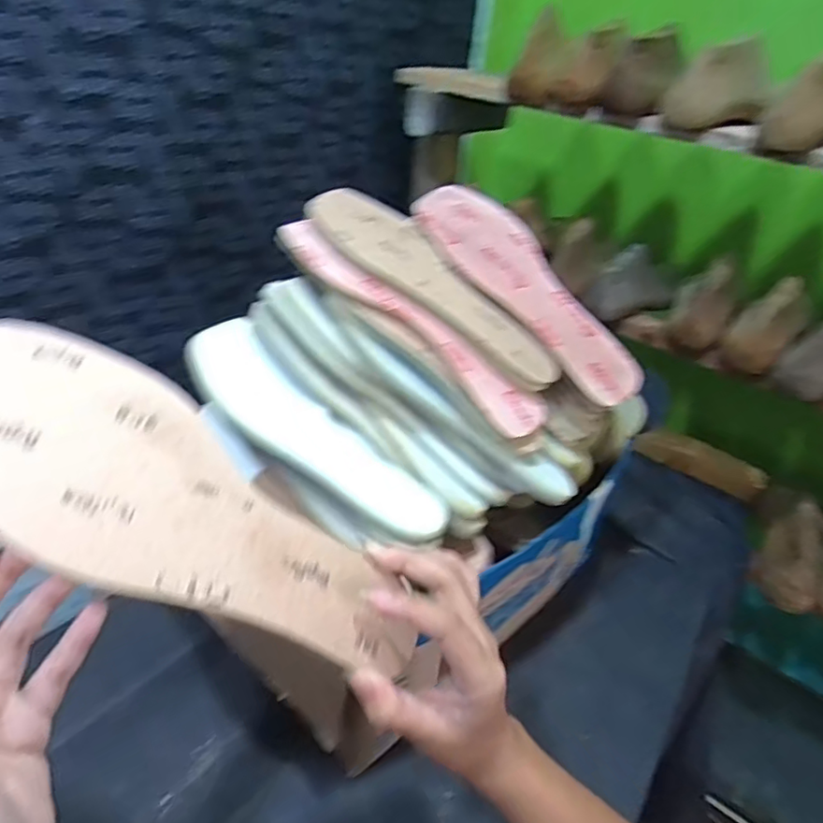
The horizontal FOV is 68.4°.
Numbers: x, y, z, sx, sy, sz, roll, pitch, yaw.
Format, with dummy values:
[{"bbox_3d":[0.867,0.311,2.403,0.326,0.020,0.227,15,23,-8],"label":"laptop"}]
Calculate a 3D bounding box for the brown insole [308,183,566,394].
[{"bbox_3d":[0.019,-0.102,0.475,0.232,0.018,0.086,41,42,11],"label":"brown insole"}]

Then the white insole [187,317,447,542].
[{"bbox_3d":[-0.075,0.013,0.440,0.234,0.025,0.063,38,42,17],"label":"white insole"}]

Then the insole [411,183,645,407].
[{"bbox_3d":[0.094,-0.104,0.504,0.085,0.029,0.242,-28,72,-41],"label":"insole"}]

